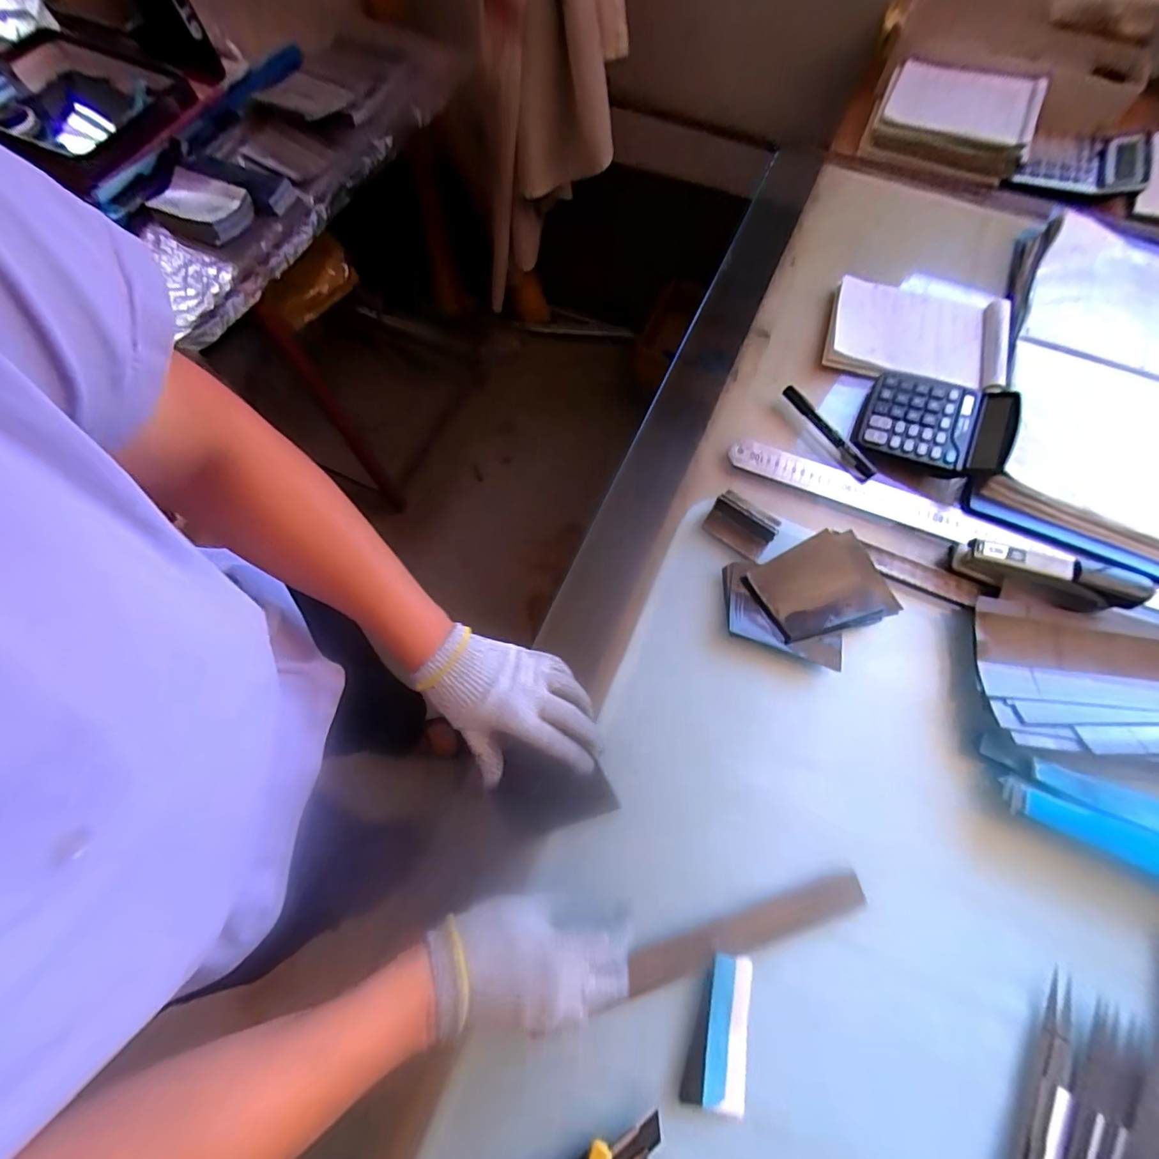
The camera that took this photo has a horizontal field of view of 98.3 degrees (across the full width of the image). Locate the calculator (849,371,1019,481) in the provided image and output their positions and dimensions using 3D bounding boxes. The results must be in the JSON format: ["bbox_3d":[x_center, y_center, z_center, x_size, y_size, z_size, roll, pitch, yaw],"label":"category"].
[{"bbox_3d":[0.404,-0.181,0.568,0.144,0.036,0.126,25,71,9],"label":"calculator"}]

